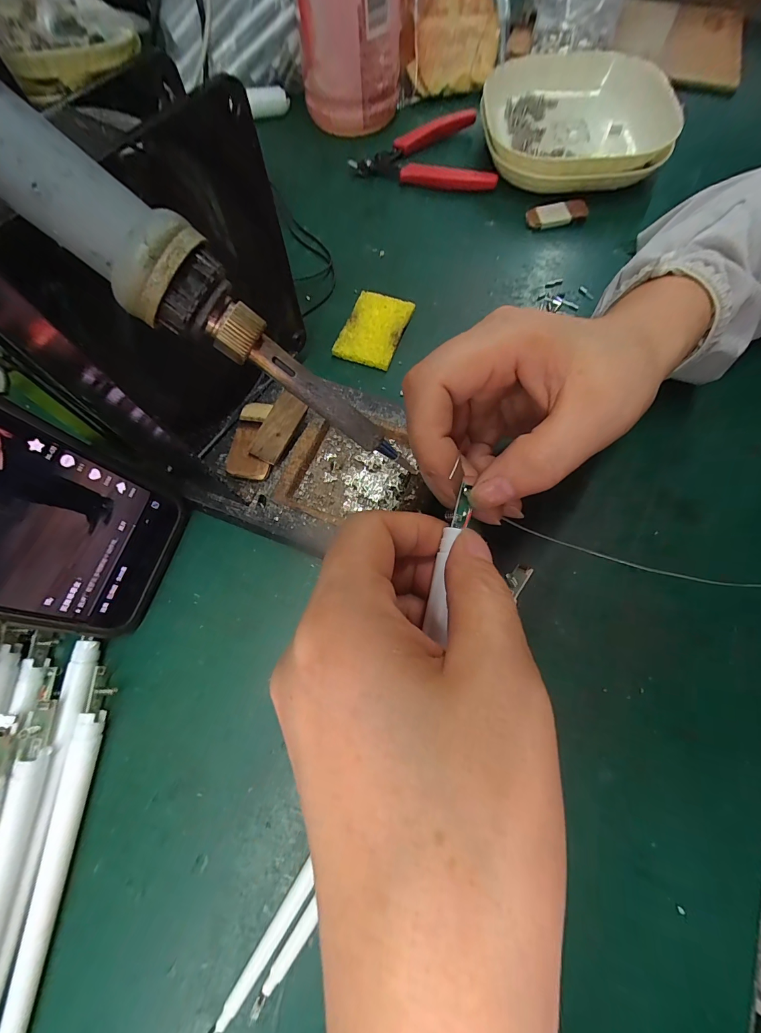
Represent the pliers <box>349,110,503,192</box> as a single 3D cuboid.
[{"bbox_3d":[0.040,-0.309,0.311,0.114,0.017,0.093,10,70,2],"label":"pliers"}]

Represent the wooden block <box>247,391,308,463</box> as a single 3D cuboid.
[{"bbox_3d":[-0.056,-0.049,0.205,0.018,0.004,0.039,25,82,9],"label":"wooden block"}]

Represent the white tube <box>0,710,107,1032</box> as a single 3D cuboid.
[{"bbox_3d":[-0.136,0.177,0.144,0.008,0.009,0.182,2,70,2],"label":"white tube"}]

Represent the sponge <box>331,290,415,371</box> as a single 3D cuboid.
[{"bbox_3d":[-0.004,-0.126,0.251,0.038,0.008,0.055,19,71,8],"label":"sponge"}]

